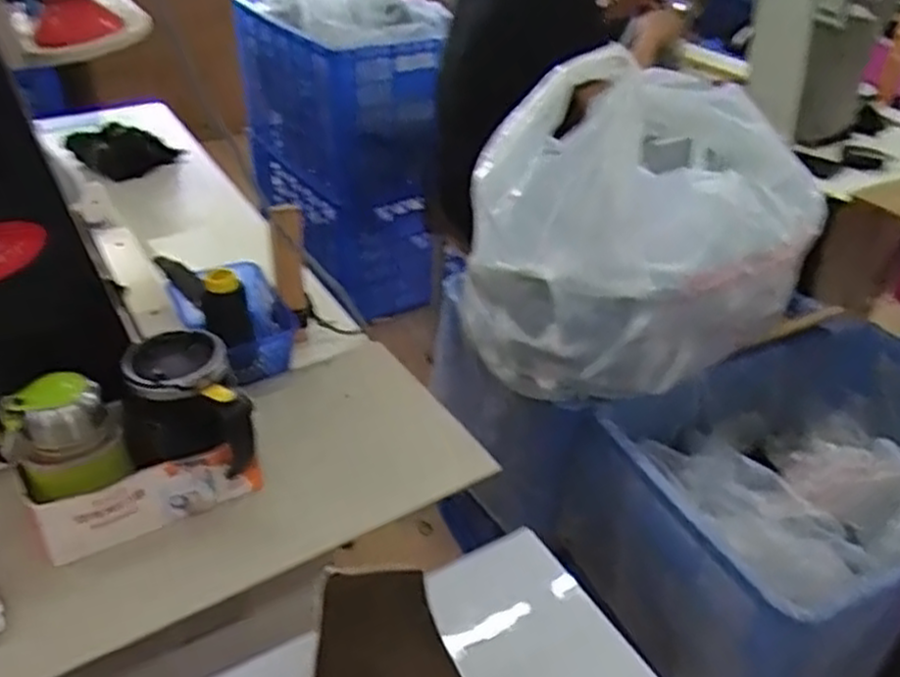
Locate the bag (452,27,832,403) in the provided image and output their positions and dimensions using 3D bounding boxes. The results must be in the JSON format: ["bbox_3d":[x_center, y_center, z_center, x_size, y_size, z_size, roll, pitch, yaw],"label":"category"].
[{"bbox_3d":[0.295,-0.178,1.155,0.516,0.379,0.351,-15,39,-23],"label":"bag"}]

